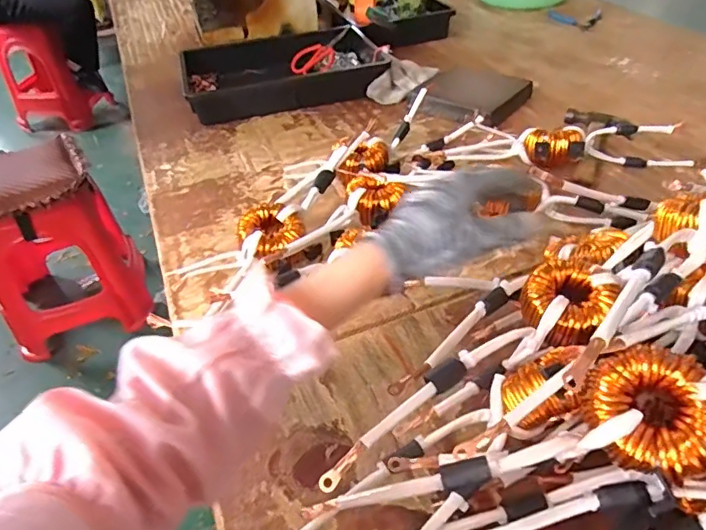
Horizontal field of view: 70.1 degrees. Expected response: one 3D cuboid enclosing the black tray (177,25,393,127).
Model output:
[{"bbox_3d":[-0.132,-0.365,0.949,0.354,0.053,0.229,-12,44,-9],"label":"black tray"}]

